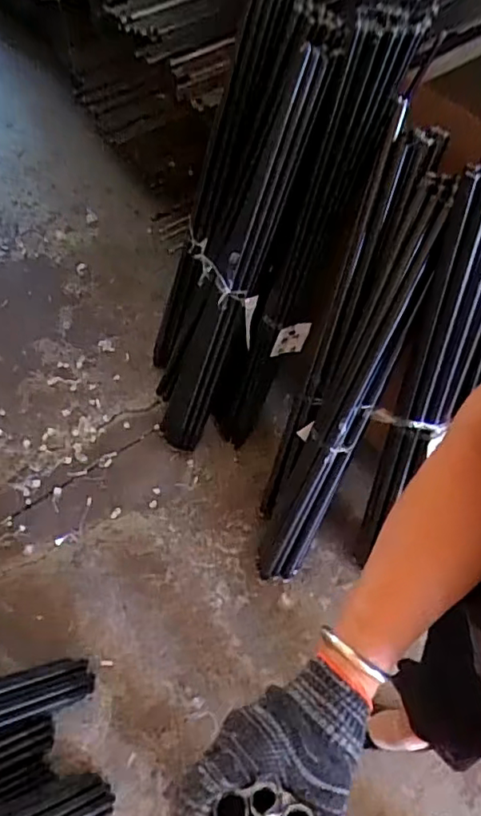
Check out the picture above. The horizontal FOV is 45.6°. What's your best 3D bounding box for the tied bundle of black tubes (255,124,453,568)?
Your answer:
[{"bbox_3d":[0.186,-0.027,1.094,0.146,0.917,0.128,22,28,10],"label":"tied bundle of black tubes"}]

